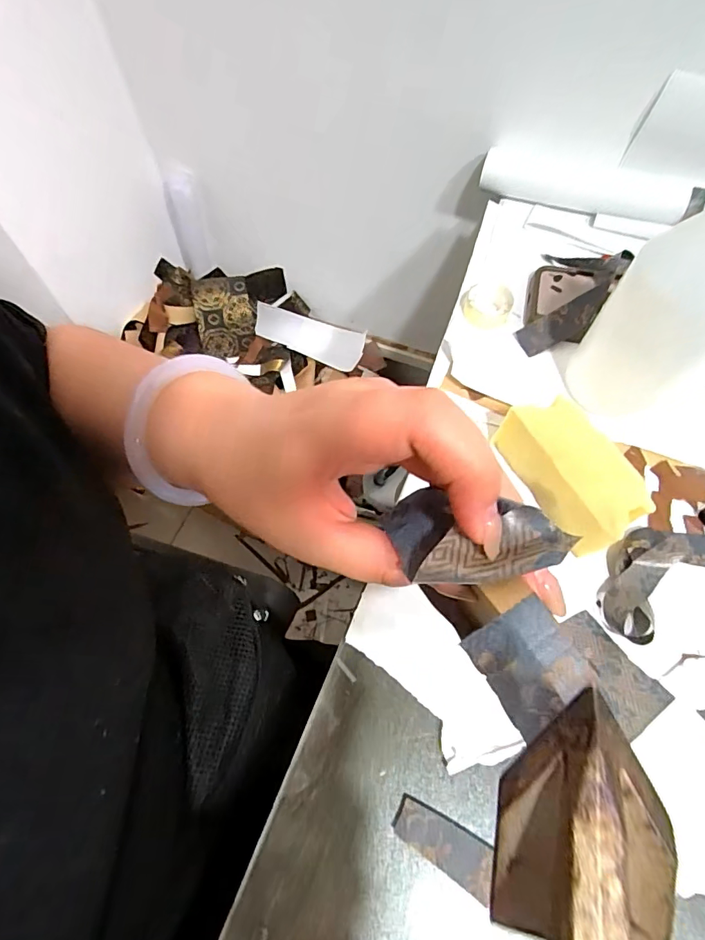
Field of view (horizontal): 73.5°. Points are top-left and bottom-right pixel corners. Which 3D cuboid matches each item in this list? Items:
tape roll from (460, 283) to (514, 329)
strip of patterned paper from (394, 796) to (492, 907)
[{"bbox_3d":[0.121,-0.148,0.427,0.041,0.021,0.036,-9,65,-2],"label":"tape roll"},{"bbox_3d":[0.052,0.210,0.265,0.058,0.006,0.024,28,69,15],"label":"strip of patterned paper"}]

